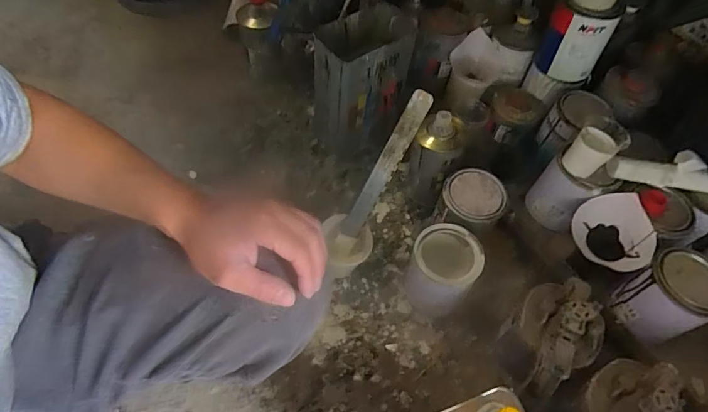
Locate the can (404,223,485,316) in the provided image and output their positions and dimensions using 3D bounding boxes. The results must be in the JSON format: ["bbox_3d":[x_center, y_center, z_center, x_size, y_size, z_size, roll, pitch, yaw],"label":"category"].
[{"bbox_3d":[0.144,0.105,0.715,0.102,0.128,0.108,1,57,-1],"label":"can"}]

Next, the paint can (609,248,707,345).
[{"bbox_3d":[0.467,0.134,0.644,0.108,0.100,0.099,-25,61,-19],"label":"paint can"}]

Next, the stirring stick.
[{"bbox_3d":[0.051,-0.061,0.707,0.030,0.268,0.011,27,20,-4],"label":"stirring stick"}]

